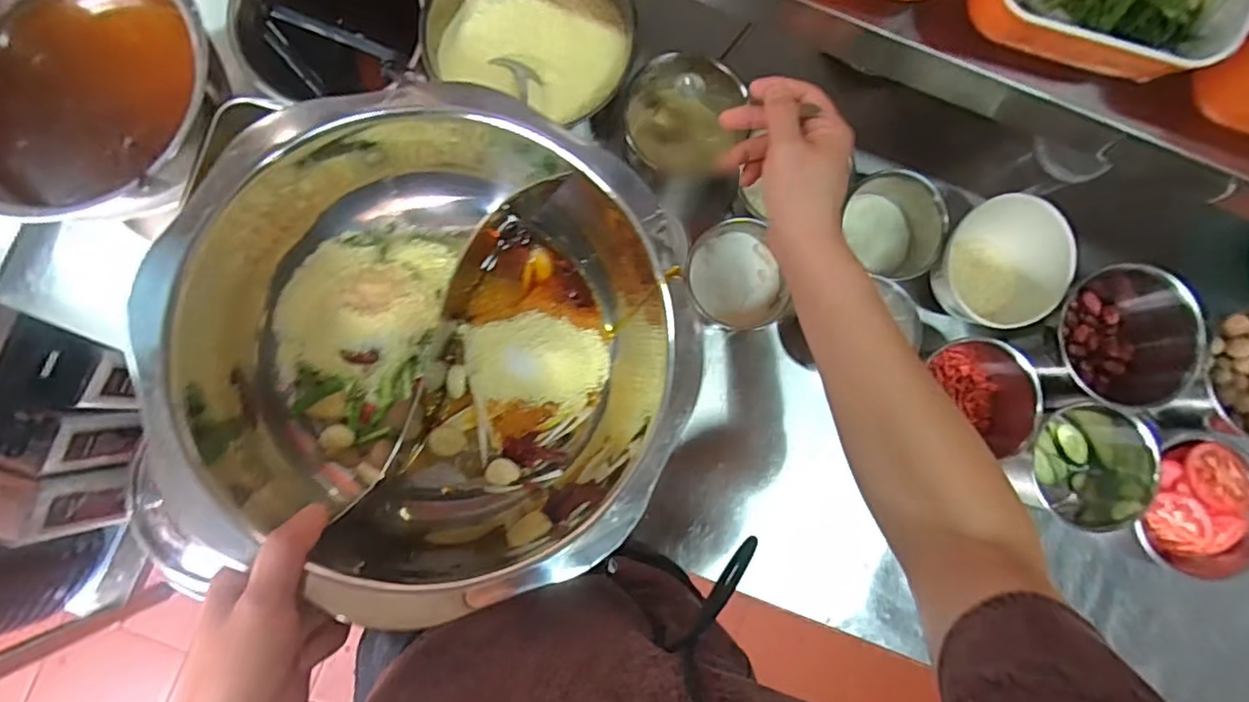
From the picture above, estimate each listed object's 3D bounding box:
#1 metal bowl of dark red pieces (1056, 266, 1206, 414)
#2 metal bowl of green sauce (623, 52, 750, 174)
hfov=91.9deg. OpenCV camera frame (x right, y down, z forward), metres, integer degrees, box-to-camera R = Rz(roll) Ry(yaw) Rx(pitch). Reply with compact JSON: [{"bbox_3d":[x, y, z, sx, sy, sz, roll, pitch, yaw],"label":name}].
[{"bbox_3d":[0.539,-0.012,0.675,0.142,0.112,0.148,0,86,-2],"label":"metal bowl of dark red pieces"},{"bbox_3d":[0.068,-0.265,0.685,0.129,0.063,0.124,-1,86,-2],"label":"metal bowl of green sauce"}]

